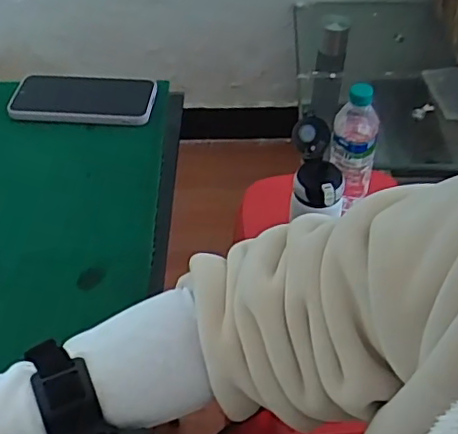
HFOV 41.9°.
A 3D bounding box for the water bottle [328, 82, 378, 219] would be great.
[{"bbox_3d":[0.190,-0.116,0.908,0.065,0.188,0.057,10,47,11],"label":"water bottle"}]

